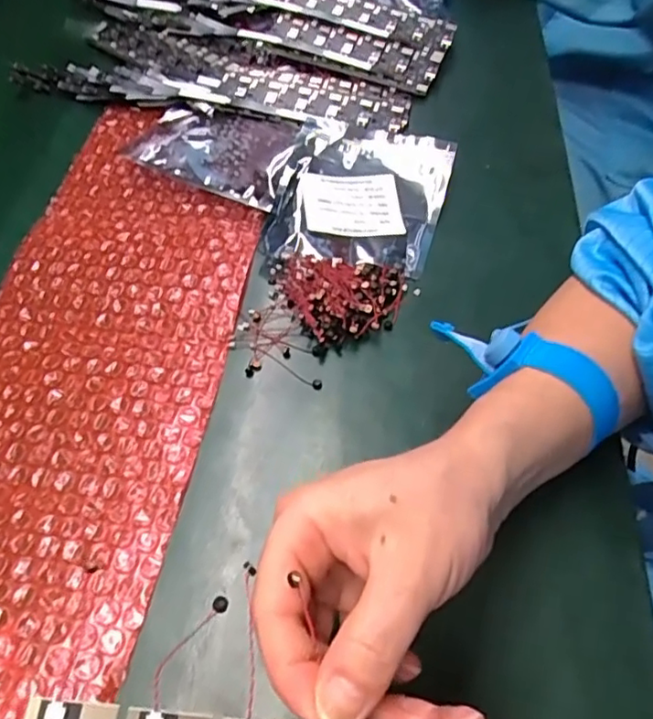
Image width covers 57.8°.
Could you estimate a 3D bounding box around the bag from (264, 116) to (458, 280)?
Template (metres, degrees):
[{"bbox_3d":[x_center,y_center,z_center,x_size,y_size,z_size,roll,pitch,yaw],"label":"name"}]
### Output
[{"bbox_3d":[0.017,-0.102,0.360,0.103,0.021,0.109,15,57,10],"label":"bag"}]

